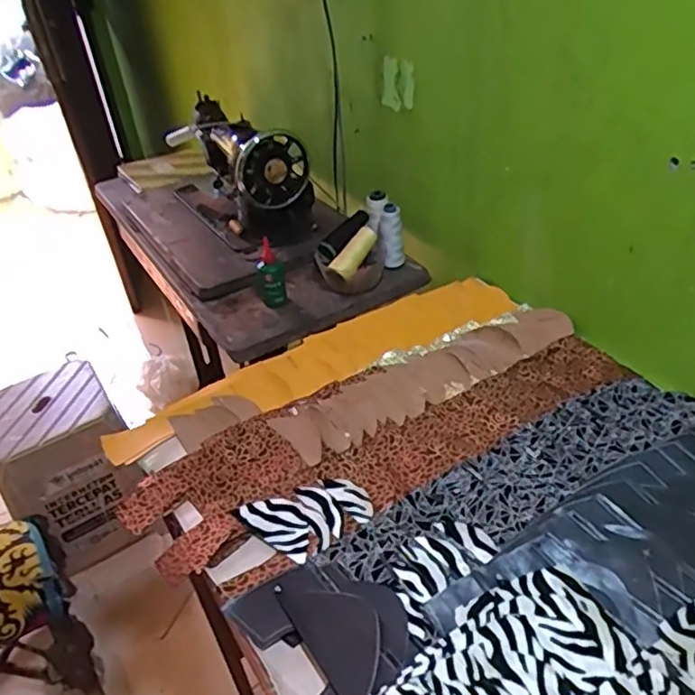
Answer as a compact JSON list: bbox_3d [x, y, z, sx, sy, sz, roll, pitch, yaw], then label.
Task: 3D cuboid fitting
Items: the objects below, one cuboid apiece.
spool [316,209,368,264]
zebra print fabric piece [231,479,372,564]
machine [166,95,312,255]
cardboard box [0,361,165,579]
[{"bbox_3d":[-0.003,-0.200,1.088,0.034,0.041,0.124,23,59,33],"label":"spool"},{"bbox_3d":[-0.043,0.192,0.698,0.141,0.009,0.091,-17,39,-15],"label":"zebra print fabric piece"},{"bbox_3d":[-0.228,-0.371,1.270,0.166,0.203,0.412,-23,40,-20],"label":"machine"},{"bbox_3d":[-0.663,0.295,1.515,0.278,0.390,0.291,-25,42,-23],"label":"cardboard box"}]

